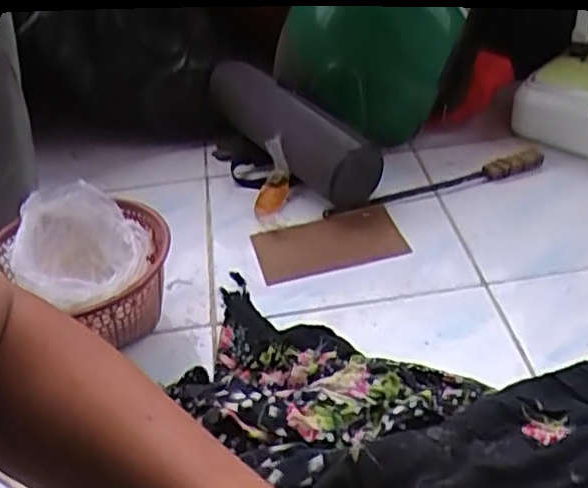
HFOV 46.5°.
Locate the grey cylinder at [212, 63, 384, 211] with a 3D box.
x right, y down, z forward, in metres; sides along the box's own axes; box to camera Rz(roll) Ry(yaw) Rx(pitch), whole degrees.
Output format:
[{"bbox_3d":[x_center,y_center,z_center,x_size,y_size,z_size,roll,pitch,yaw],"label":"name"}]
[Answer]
[{"bbox_3d":[-0.012,-0.160,0.972,0.087,0.088,0.330,-26,43,-22],"label":"grey cylinder"}]

